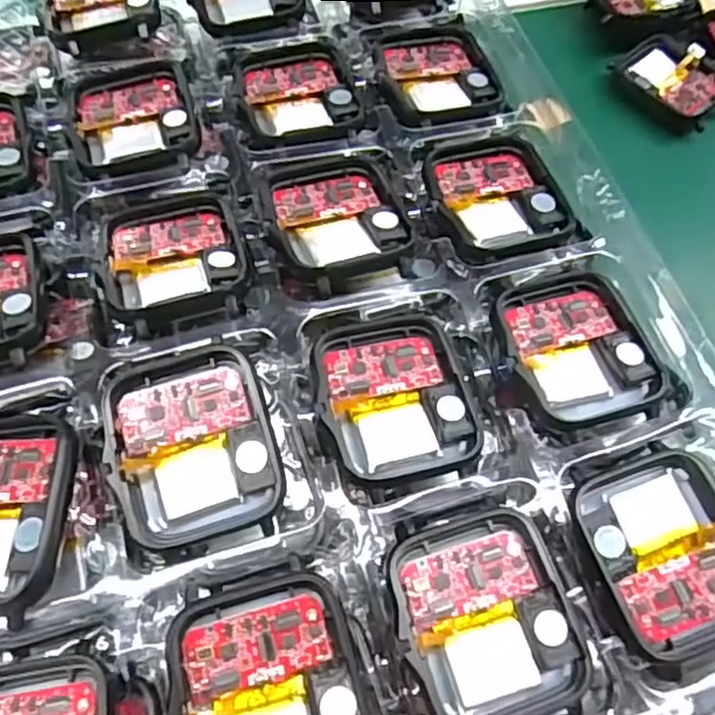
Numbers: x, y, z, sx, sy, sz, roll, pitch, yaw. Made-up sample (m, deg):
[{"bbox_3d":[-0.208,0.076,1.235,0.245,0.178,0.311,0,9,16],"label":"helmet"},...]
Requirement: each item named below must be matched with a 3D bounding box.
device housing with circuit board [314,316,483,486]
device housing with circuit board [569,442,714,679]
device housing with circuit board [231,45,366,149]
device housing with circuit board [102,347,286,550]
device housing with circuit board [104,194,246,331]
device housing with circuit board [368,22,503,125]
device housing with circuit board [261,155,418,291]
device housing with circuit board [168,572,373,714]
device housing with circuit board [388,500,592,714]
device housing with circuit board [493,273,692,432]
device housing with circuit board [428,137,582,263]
[{"bbox_3d":[0.009,0.009,0.173,0.038,0.007,0.043,-10,64,-9],"label":"device housing with circuit board"},{"bbox_3d":[0.073,0.046,0.159,0.036,0.008,0.045,-18,66,-12],"label":"device housing with circuit board"},{"bbox_3d":[-0.020,-0.086,0.222,0.037,0.005,0.044,-15,65,-11],"label":"device housing with circuit board"},{"bbox_3d":[-0.039,0.020,0.161,0.038,0.007,0.044,-9,81,1],"label":"device housing with circuit board"},{"bbox_3d":[-0.050,-0.028,0.186,0.036,0.010,0.042,-11,64,-9],"label":"device housing with circuit board"},{"bbox_3d":[0.026,-0.097,0.231,0.040,0.004,0.046,-12,65,-9],"label":"device housing with circuit board"},{"bbox_3d":[-0.006,-0.042,0.195,0.039,0.008,0.045,-21,66,-13],"label":"device housing with circuit board"},{"bbox_3d":[-0.018,0.070,0.142,0.037,0.012,0.043,-14,65,-10],"label":"device housing with circuit board"},{"bbox_3d":[0.029,0.059,0.153,0.037,0.007,0.047,-18,66,-12],"label":"device housing with circuit board"},{"bbox_3d":[0.059,-0.001,0.182,0.037,0.007,0.047,-21,66,-13],"label":"device housing with circuit board"},{"bbox_3d":[0.042,-0.050,0.206,0.037,0.005,0.043,-16,65,-11],"label":"device housing with circuit board"}]

